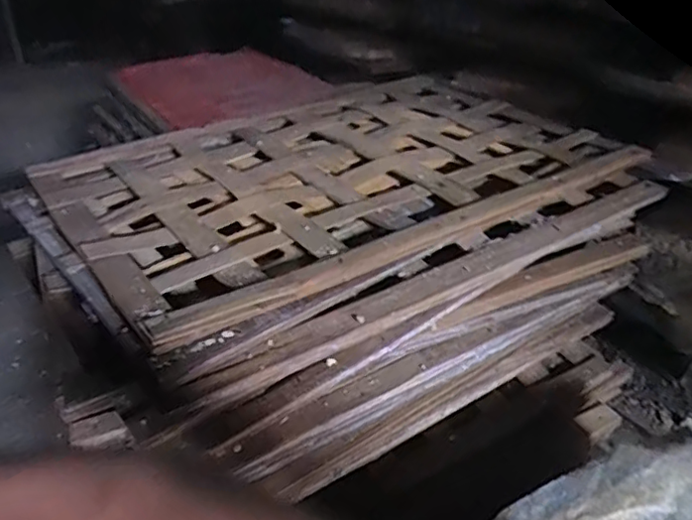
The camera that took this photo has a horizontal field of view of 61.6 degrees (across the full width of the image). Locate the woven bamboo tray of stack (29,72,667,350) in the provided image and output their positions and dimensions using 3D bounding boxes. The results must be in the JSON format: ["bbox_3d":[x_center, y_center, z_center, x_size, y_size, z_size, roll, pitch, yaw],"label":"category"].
[{"bbox_3d":[0.005,-0.098,0.594,0.544,0.039,0.365,-20,37,-32],"label":"woven bamboo tray of stack"}]

